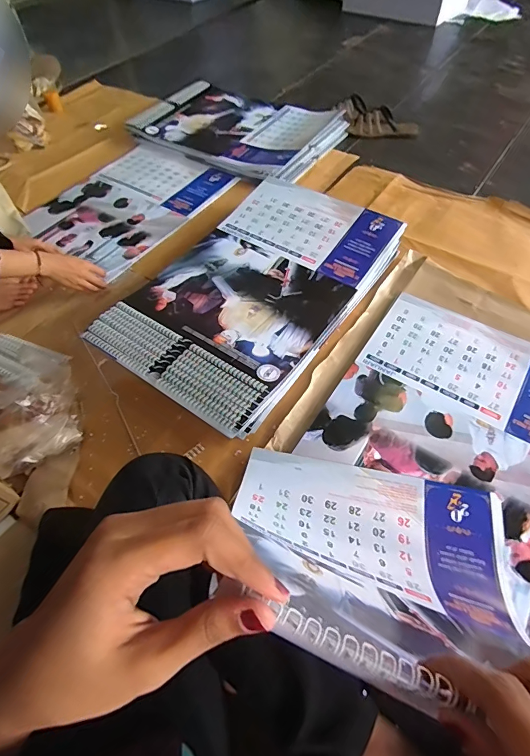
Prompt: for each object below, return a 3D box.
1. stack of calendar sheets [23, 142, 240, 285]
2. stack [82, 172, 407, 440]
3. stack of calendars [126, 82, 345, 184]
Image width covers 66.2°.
[{"bbox_3d":[-0.360,-0.480,1.106,0.376,0.027,0.479,28,62,20],"label":"stack of calendar sheets"},{"bbox_3d":[-0.015,-0.194,0.858,0.378,0.066,0.618,30,63,21],"label":"stack"},{"bbox_3d":[-0.091,-0.787,1.277,0.602,0.047,0.403,28,62,20],"label":"stack of calendars"}]

